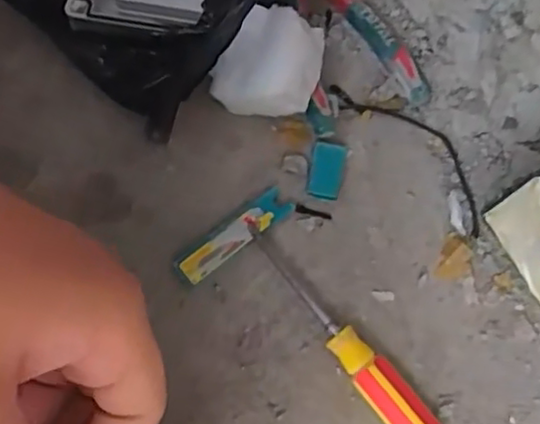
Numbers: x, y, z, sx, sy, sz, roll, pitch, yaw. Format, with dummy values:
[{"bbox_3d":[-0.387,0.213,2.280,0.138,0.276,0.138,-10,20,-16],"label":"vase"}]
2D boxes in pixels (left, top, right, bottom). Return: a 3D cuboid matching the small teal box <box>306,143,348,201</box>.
[{"bbox_3d":[0.040,-0.029,0.477,0.024,0.009,0.041,14,73,3],"label":"small teal box"}]

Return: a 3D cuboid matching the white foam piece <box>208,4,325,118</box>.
[{"bbox_3d":[-0.001,-0.100,0.464,0.068,0.065,0.059,14,73,3],"label":"white foam piece"}]

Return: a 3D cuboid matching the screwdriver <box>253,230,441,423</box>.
[{"bbox_3d":[0.047,0.086,0.434,0.026,0.025,0.179,-39,77,-12],"label":"screwdriver"}]

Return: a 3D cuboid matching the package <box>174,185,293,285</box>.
[{"bbox_3d":[-0.025,0.016,0.457,0.089,0.010,0.022,-37,77,-12],"label":"package"}]

